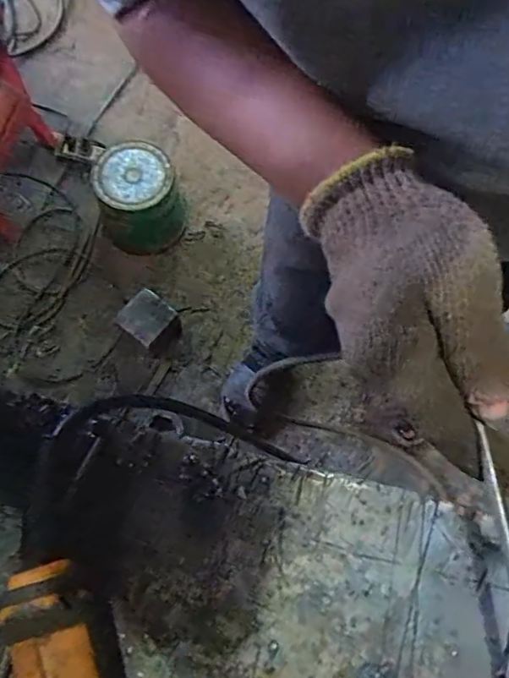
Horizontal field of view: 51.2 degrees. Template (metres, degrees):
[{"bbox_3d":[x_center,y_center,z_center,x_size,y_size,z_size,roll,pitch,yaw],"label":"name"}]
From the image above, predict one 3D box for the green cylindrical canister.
[{"bbox_3d":[-0.257,-0.308,1.212,0.169,0.206,0.184,0,72,-2],"label":"green cylindrical canister"}]

